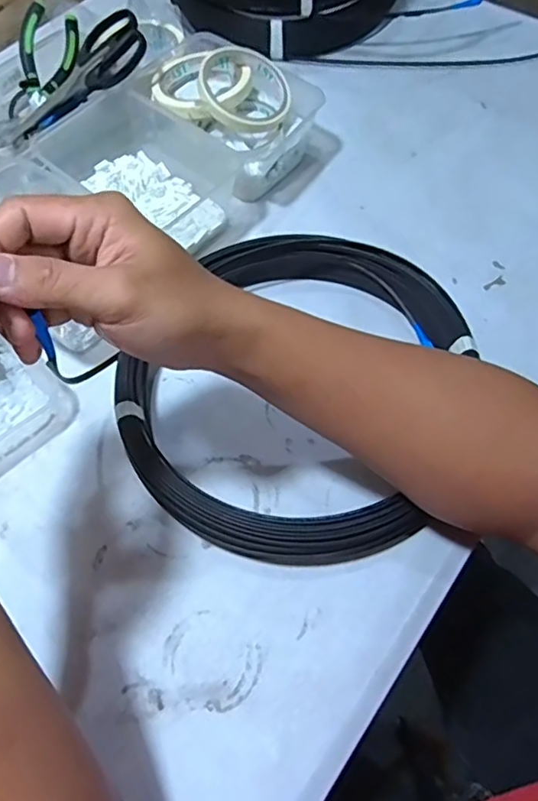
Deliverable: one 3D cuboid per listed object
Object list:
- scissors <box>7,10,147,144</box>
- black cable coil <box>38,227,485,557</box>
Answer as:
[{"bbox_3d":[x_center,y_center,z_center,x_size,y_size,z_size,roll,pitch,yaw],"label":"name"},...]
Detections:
[{"bbox_3d":[-0.195,-0.319,0.591,0.174,0.025,0.064,-30,63,20],"label":"scissors"},{"bbox_3d":[0.023,-0.016,0.462,0.273,0.051,0.274,1,63,-2],"label":"black cable coil"}]

